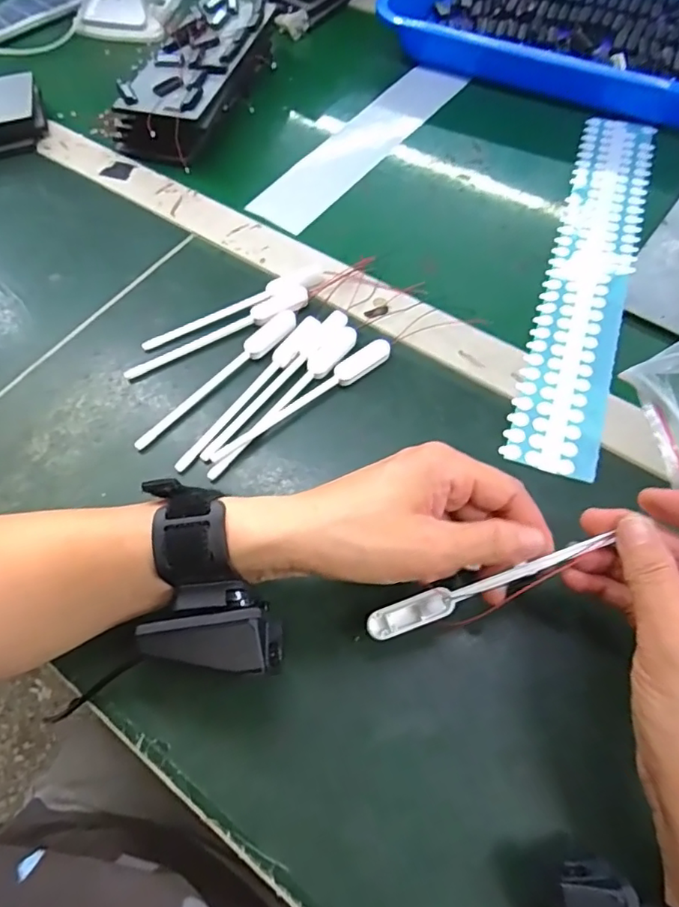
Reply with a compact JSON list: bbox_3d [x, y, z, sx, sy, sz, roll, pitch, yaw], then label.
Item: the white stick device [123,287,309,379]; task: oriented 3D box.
[{"bbox_3d":[-0.089,-0.088,0.414,0.145,0.011,0.019,-27,64,-11],"label":"white stick device"}]

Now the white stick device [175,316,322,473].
[{"bbox_3d":[-0.061,-0.044,0.382,0.016,0.009,0.141,36,69,20],"label":"white stick device"}]

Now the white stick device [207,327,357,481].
[{"bbox_3d":[-0.037,-0.038,0.379,0.018,0.009,0.144,37,70,20],"label":"white stick device"}]

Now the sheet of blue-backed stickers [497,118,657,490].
[{"bbox_3d":[0.196,-0.147,0.435,0.061,0.004,0.377,17,64,12],"label":"sheet of blue-backed stickers"}]

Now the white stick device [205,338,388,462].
[{"bbox_3d":[-0.023,-0.035,0.379,0.143,0.007,0.017,-36,66,-16],"label":"white stick device"}]

